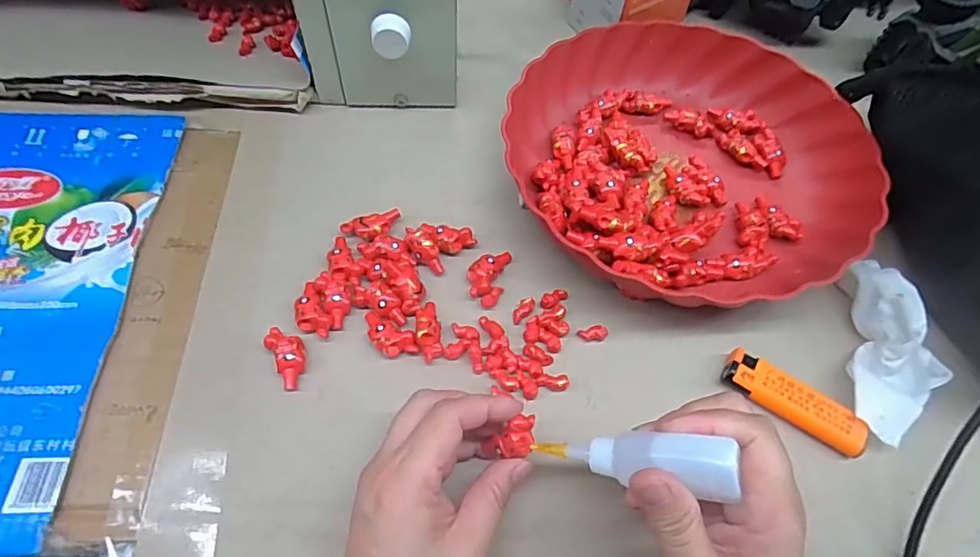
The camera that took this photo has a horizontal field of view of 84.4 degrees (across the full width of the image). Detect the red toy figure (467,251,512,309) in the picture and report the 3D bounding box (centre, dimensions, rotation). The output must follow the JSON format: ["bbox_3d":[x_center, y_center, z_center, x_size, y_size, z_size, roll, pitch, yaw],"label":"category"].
[{"bbox_3d":[-0.002,-0.002,0.346,0.024,0.012,0.039,14,63,3],"label":"red toy figure"}]

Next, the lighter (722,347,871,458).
[{"bbox_3d":[0.174,0.071,0.312,0.081,0.015,0.024,32,65,12],"label":"lighter"}]

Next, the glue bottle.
[{"bbox_3d":[0.061,0.078,0.235,0.090,0.019,0.022,-10,55,38],"label":"glue bottle"}]

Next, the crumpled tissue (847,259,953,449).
[{"bbox_3d":[0.236,0.036,0.321,0.038,0.034,0.118,11,59,3],"label":"crumpled tissue"}]

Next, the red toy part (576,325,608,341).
[{"bbox_3d":[0.064,0.033,0.333,0.019,0.005,0.009,0,63,-4],"label":"red toy part"}]

